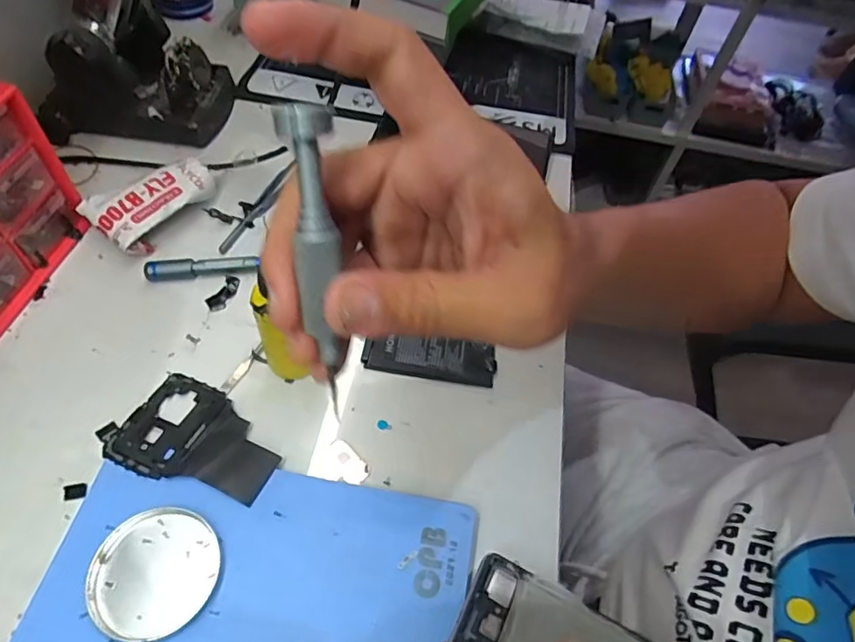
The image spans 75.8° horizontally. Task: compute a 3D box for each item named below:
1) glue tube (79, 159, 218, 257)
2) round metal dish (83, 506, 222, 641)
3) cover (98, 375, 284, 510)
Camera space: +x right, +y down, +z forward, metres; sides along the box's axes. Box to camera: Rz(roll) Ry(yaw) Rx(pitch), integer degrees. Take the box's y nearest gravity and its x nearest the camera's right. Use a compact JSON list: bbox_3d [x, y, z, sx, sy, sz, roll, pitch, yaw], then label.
[{"bbox_3d":[-0.216,-0.094,0.435,0.056,0.031,0.090,36,60,17],"label":"glue tube"},{"bbox_3d":[-0.146,0.133,0.293,0.063,0.005,0.063,1,54,-2],"label":"round metal dish"},{"bbox_3d":[-0.144,0.070,0.341,0.109,0.007,0.066,19,55,10],"label":"cover"}]

